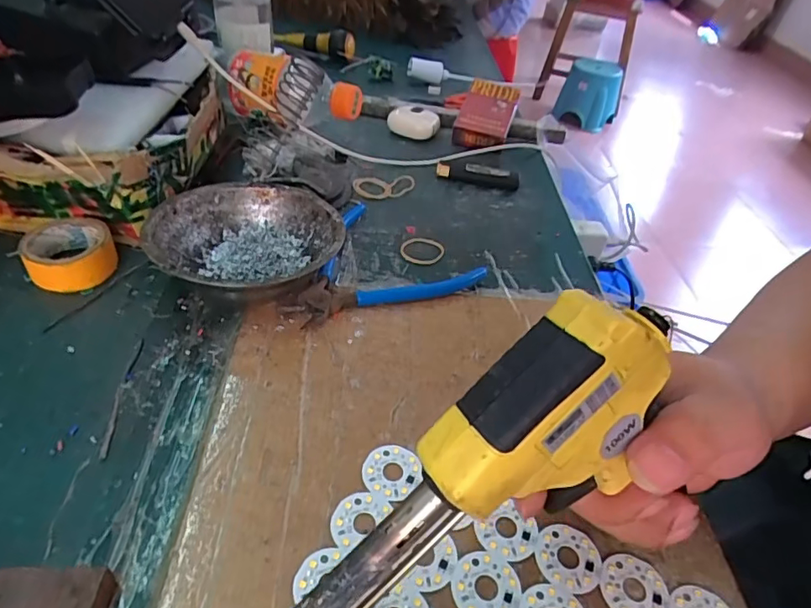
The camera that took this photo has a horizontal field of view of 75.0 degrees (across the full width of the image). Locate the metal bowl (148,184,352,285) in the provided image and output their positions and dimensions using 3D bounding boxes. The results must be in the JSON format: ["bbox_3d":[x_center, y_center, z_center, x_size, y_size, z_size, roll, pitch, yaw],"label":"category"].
[{"bbox_3d":[-0.107,-0.038,0.366,0.121,0.044,0.121,3,42,-3],"label":"metal bowl"}]

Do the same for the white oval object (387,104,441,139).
[{"bbox_3d":[0.009,-0.202,0.581,0.055,0.018,0.047,4,42,-3],"label":"white oval object"}]

